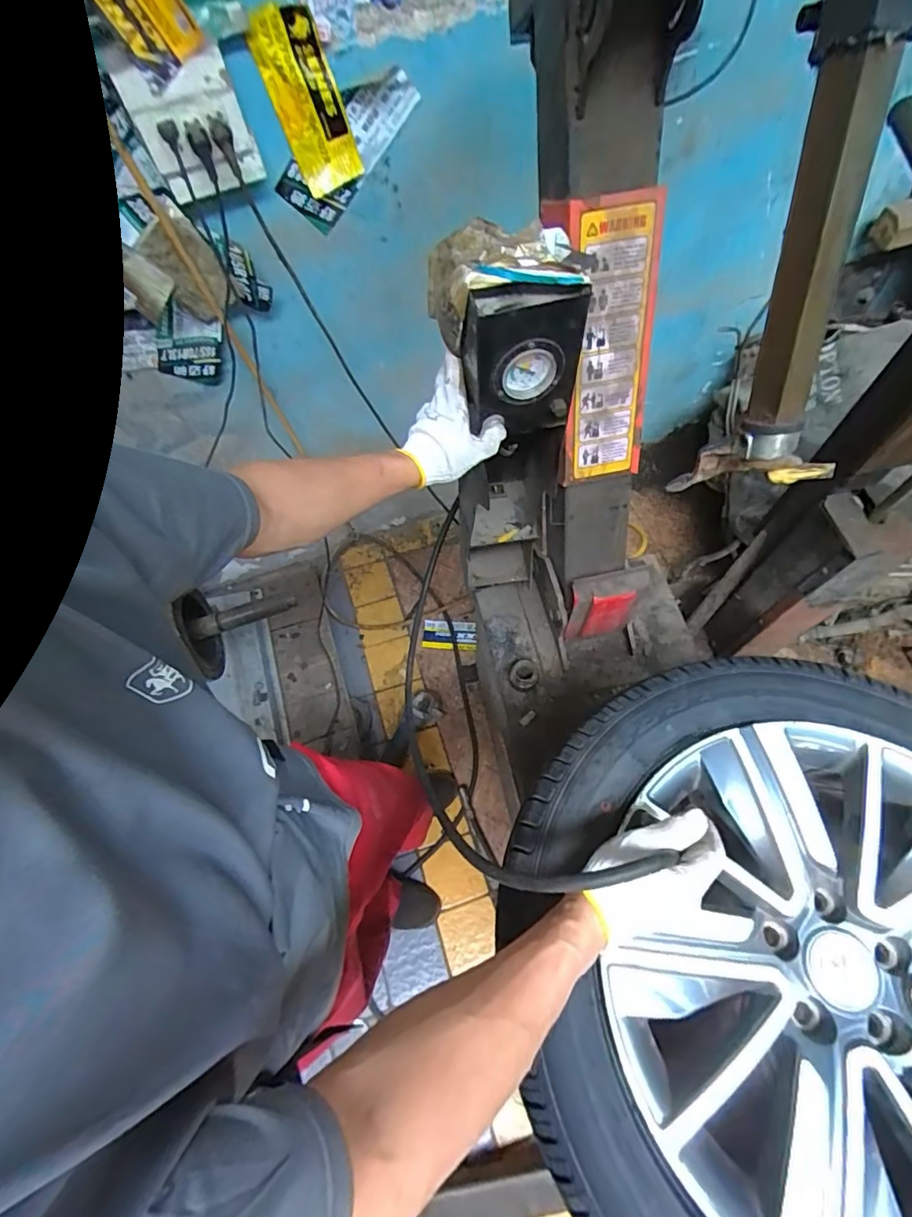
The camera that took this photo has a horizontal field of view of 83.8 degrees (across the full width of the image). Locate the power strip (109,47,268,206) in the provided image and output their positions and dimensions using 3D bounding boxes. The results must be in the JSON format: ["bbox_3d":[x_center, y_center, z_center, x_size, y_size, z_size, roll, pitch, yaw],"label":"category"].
[{"bbox_3d":[-0.356,-0.656,0.699,0.142,0.140,0.057,-28,65,-10],"label":"power strip"}]

